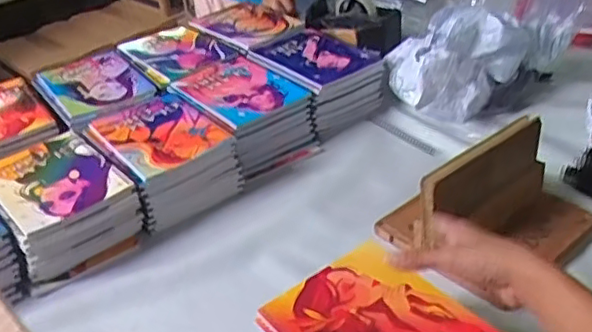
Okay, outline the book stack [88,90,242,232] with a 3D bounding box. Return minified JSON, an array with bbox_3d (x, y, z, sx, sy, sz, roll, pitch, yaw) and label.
[{"bbox_3d":[-0.205,-0.018,0.951,0.152,0.089,0.216,-26,41,-29],"label":"book stack"}]

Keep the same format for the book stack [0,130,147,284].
[{"bbox_3d":[-0.331,0.048,0.870,0.156,0.087,0.207,-29,43,-31],"label":"book stack"}]

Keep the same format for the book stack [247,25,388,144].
[{"bbox_3d":[0.042,-0.161,1.145,0.191,0.102,0.238,-24,40,-27],"label":"book stack"}]

